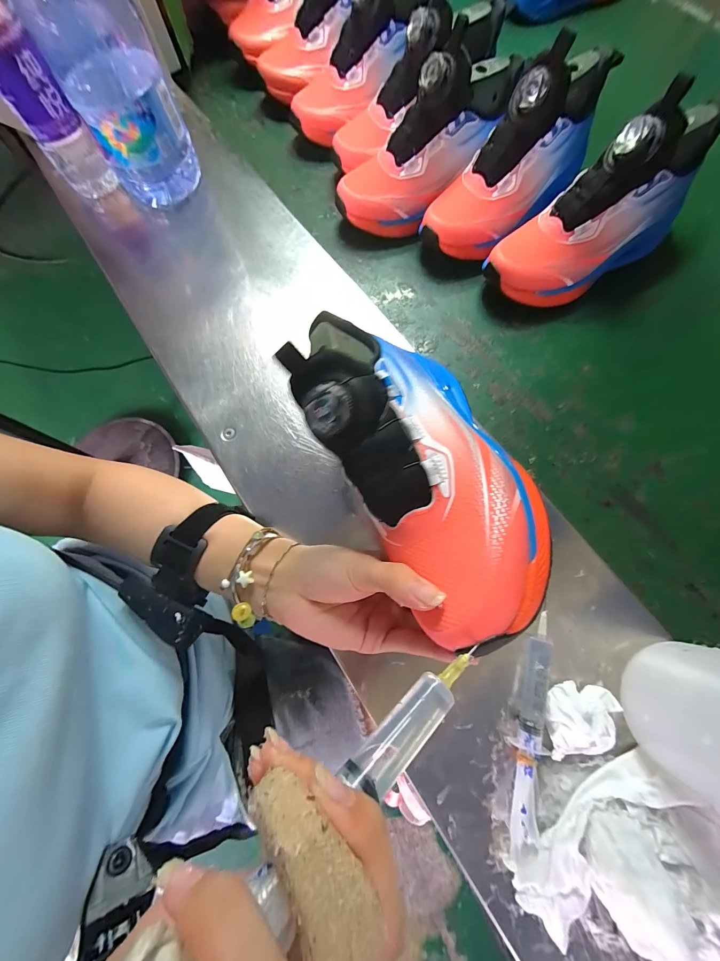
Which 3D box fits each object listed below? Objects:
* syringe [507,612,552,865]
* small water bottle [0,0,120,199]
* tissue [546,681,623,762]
[{"bbox_3d":[0.128,0.185,0.254,0.021,0.024,0.157,15,74,10],"label":"syringe"},{"bbox_3d":[-0.354,-0.424,0.345,0.058,0.223,0.053,-32,72,-5],"label":"small water bottle"},{"bbox_3d":[0.166,0.179,0.252,0.049,0.020,0.047,3,73,6],"label":"tissue"}]

